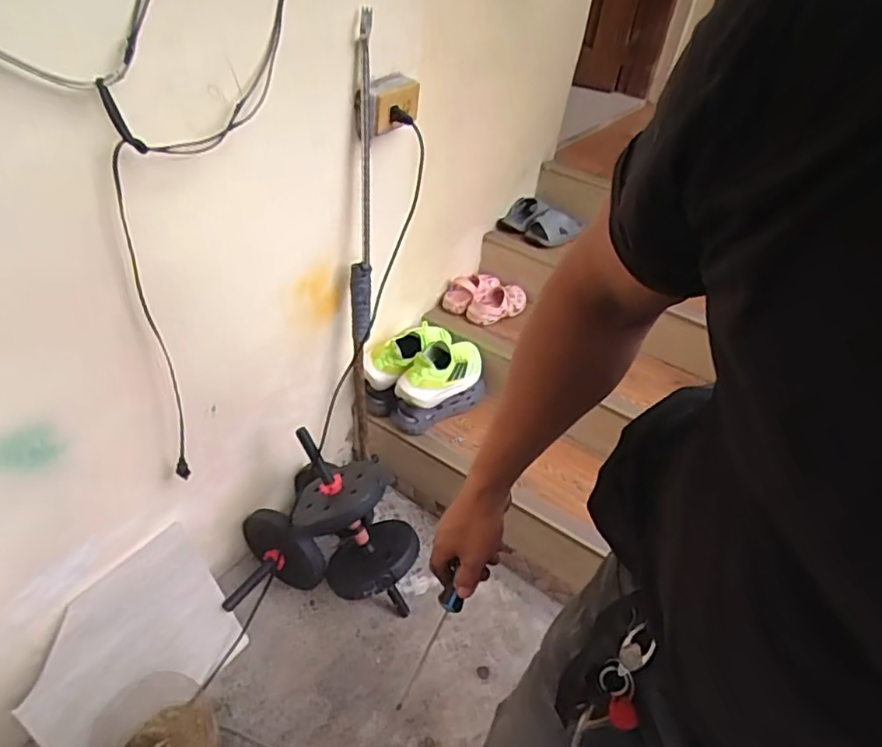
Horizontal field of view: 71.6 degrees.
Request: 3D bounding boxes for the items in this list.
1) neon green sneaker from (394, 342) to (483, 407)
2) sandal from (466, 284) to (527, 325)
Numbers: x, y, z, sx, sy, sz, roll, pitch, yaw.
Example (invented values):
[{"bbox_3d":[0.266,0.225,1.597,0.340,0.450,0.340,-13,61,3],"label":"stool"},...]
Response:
[{"bbox_3d":[0.013,-0.012,1.487,0.091,0.124,0.293,29,30,25],"label":"neon green sneaker"},{"bbox_3d":[0.158,-0.192,1.720,0.189,0.066,0.093,-17,44,-28],"label":"sandal"}]

